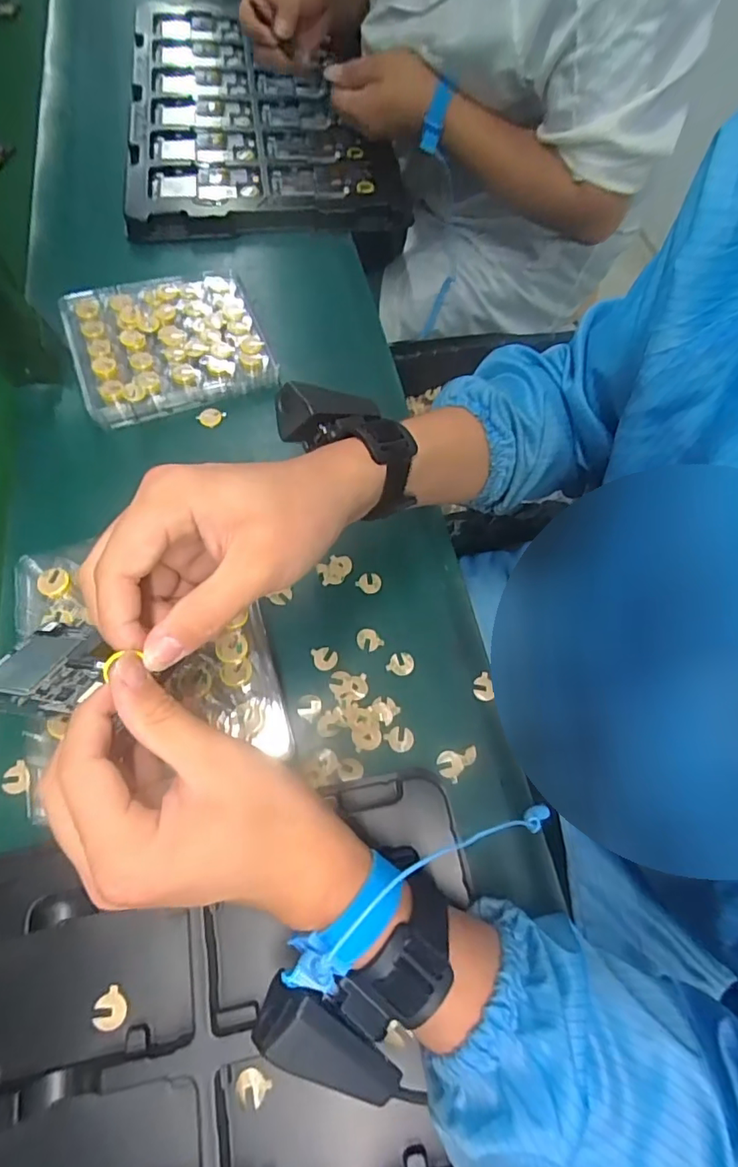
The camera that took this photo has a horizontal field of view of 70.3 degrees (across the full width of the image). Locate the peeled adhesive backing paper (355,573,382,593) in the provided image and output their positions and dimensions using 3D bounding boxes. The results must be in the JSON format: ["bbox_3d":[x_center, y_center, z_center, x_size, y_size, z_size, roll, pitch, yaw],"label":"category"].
[{"bbox_3d":[0.001,-0.001,0.423,0.018,0.004,0.018,42,70,16],"label":"peeled adhesive backing paper"}]

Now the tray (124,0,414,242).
[{"bbox_3d":[-0.145,-0.640,0.704,0.334,0.032,0.527,-7,65,-6],"label":"tray"}]

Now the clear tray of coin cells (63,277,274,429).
[{"bbox_3d":[-0.190,-0.232,0.502,0.172,0.037,0.149,-19,67,-11],"label":"clear tray of coin cells"}]

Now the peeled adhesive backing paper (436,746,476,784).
[{"bbox_3d":[0.062,0.123,0.370,0.020,0.004,0.029,41,70,16],"label":"peeled adhesive backing paper"}]

